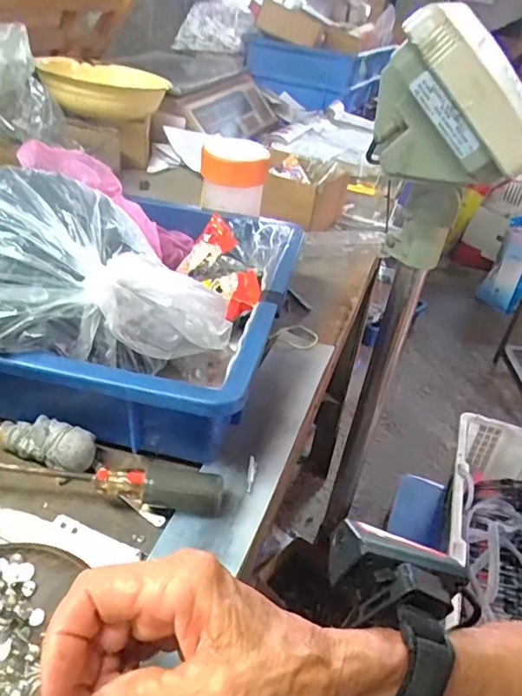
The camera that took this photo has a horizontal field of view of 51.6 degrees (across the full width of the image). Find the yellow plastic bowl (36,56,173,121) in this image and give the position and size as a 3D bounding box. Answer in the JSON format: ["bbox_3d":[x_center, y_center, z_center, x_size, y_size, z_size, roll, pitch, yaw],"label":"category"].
[{"bbox_3d":[-0.238,-0.397,0.822,0.186,0.054,0.149,5,36,-4],"label":"yellow plastic bowl"}]

